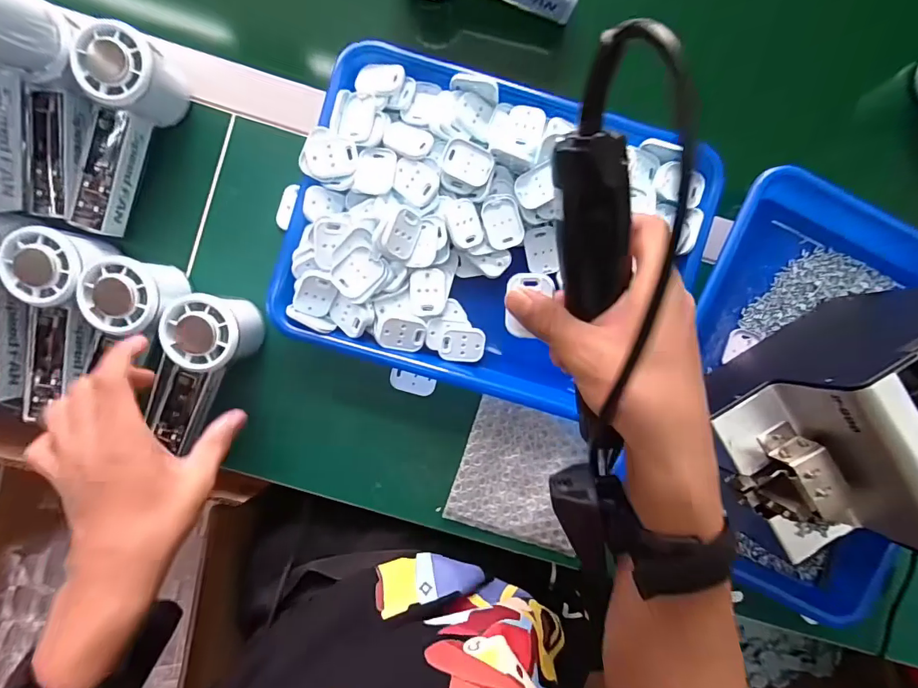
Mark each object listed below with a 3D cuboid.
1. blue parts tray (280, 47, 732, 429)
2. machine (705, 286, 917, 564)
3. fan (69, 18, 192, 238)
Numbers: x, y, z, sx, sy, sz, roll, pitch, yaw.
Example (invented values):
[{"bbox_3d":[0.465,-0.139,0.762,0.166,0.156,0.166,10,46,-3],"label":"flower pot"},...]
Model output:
[{"bbox_3d":[0.030,-0.084,0.378,0.320,0.041,0.244,16,90,-3],"label":"blue parts tray"},{"bbox_3d":[0.282,0.060,0.327,0.172,0.147,0.131,-28,92,-2],"label":"machine"},{"bbox_3d":[-0.272,-0.163,0.356,0.048,0.063,0.149,23,90,-3],"label":"fan"}]

